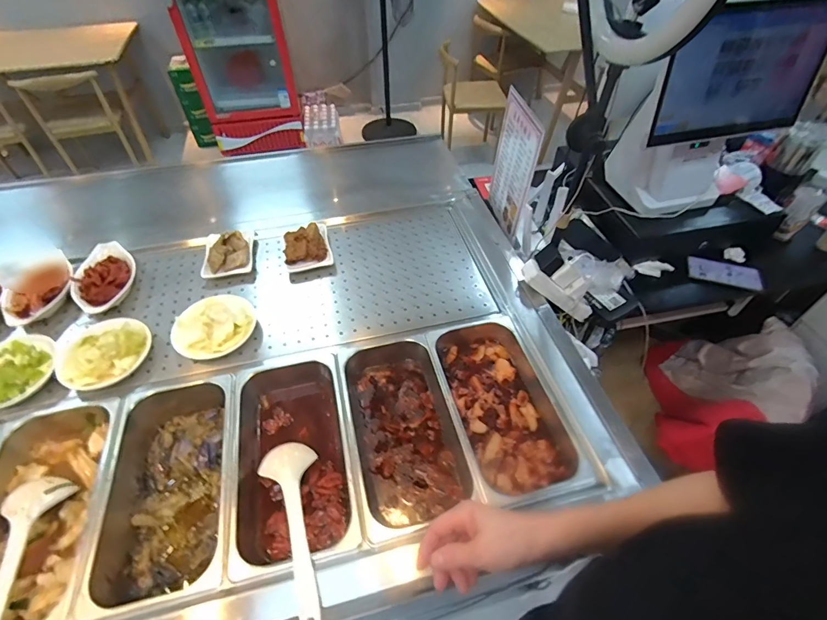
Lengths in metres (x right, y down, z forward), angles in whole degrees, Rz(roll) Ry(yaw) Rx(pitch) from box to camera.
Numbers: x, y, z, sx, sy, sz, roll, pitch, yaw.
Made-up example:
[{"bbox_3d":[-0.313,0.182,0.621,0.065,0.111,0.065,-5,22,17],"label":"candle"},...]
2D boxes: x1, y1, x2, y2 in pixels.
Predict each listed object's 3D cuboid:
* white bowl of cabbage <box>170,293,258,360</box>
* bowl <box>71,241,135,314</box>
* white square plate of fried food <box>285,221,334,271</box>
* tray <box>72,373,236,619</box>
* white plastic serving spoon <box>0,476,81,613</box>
[{"bbox_3d":[-0.364,0.029,0.756,0.141,0.042,0.144,0,50,0],"label":"white bowl of cabbage"},{"bbox_3d":[-0.624,-0.069,0.832,0.107,0.045,0.183,-9,50,-7],"label":"bowl"},{"bbox_3d":[-0.232,-0.138,0.893,0.094,0.034,0.118,-13,51,-11],"label":"white square plate of fried food"},{"bbox_3d":[-0.361,0.257,0.632,0.174,0.113,0.346,-11,50,-9],"label":"tray"},{"bbox_3d":[-0.522,0.340,0.514,0.077,0.041,0.253,-6,50,-5],"label":"white plastic serving spoon"}]

